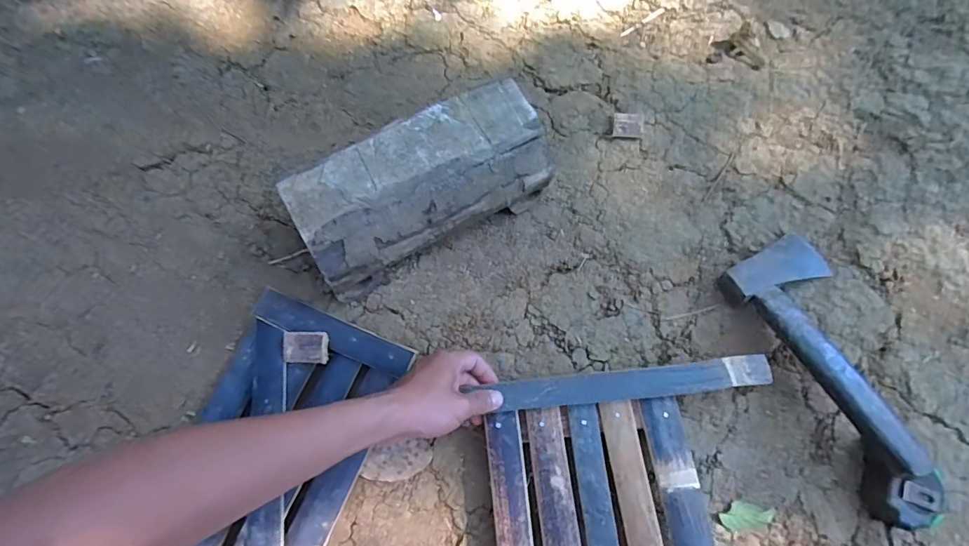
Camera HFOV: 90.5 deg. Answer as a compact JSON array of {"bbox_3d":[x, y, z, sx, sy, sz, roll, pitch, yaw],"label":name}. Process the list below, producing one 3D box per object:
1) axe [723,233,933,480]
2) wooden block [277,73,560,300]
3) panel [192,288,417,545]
[{"bbox_3d":[0.366,0.078,0.511,0.120,0.032,0.256,-16,60,-5],"label":"axe"},{"bbox_3d":[-0.070,-0.098,0.558,0.282,0.124,0.120,-28,75,-9],"label":"wooden block"},{"bbox_3d":[-0.226,0.213,0.489,0.207,0.042,0.356,20,73,6],"label":"panel"}]

